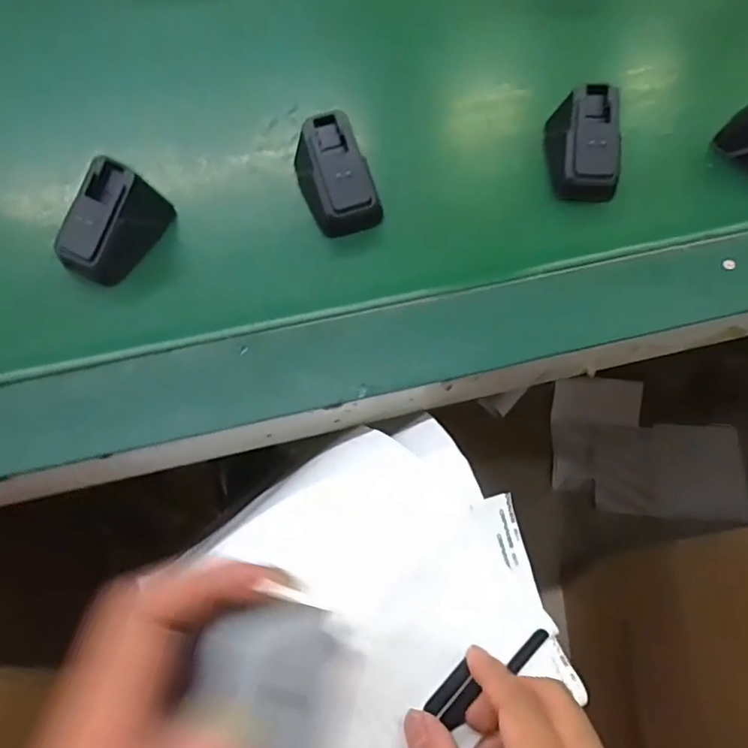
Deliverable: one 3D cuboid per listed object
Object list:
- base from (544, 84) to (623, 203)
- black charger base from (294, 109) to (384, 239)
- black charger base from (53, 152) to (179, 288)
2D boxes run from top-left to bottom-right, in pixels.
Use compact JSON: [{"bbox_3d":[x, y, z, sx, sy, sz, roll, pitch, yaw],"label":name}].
[{"bbox_3d":[0.136,-0.148,0.364,0.043,0.040,0.065,-3,68,-2],"label":"base"},{"bbox_3d":[-0.024,-0.122,0.348,0.041,0.039,0.061,-24,70,-10],"label":"black charger base"},{"bbox_3d":[-0.157,-0.090,0.332,0.041,0.041,0.067,21,69,8],"label":"black charger base"}]

